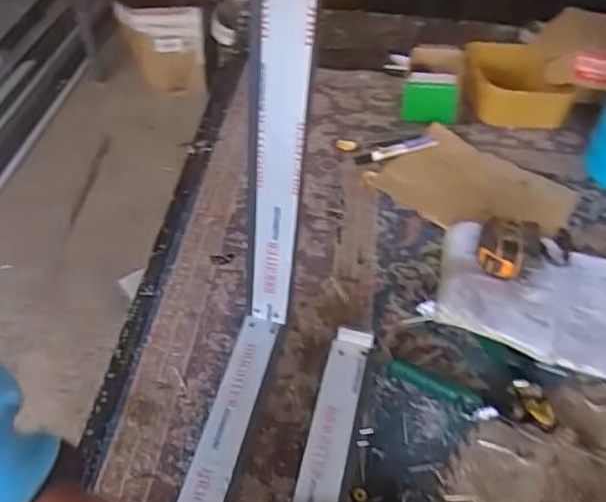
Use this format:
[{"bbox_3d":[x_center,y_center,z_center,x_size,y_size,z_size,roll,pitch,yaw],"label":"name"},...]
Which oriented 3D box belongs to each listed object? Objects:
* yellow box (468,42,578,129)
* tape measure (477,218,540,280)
[{"bbox_3d":[0.360,-0.289,1.048,0.167,0.078,0.169,2,46,-3],"label":"yellow box"},{"bbox_3d":[0.266,-0.003,0.789,0.077,0.073,0.066,24,49,18],"label":"tape measure"}]

